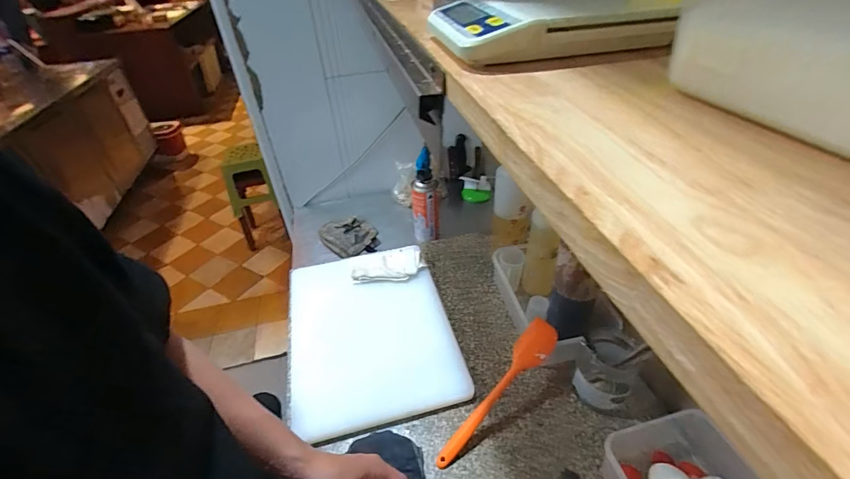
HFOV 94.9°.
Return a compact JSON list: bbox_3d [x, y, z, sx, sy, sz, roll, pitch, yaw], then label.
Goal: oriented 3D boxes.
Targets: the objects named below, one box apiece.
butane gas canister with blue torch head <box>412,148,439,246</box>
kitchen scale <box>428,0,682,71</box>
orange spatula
[{"bbox_3d":[-0.003,-0.105,0.965,0.066,0.210,0.078,-3,39,1],"label":"butane gas canister with blue torch head"},{"bbox_3d":[0.092,-0.164,0.301,0.161,0.035,0.115,-6,39,-3],"label":"kitchen scale"},{"bbox_3d":[0.115,0.236,0.610,0.050,0.026,0.271,33,75,37],"label":"orange spatula"}]

